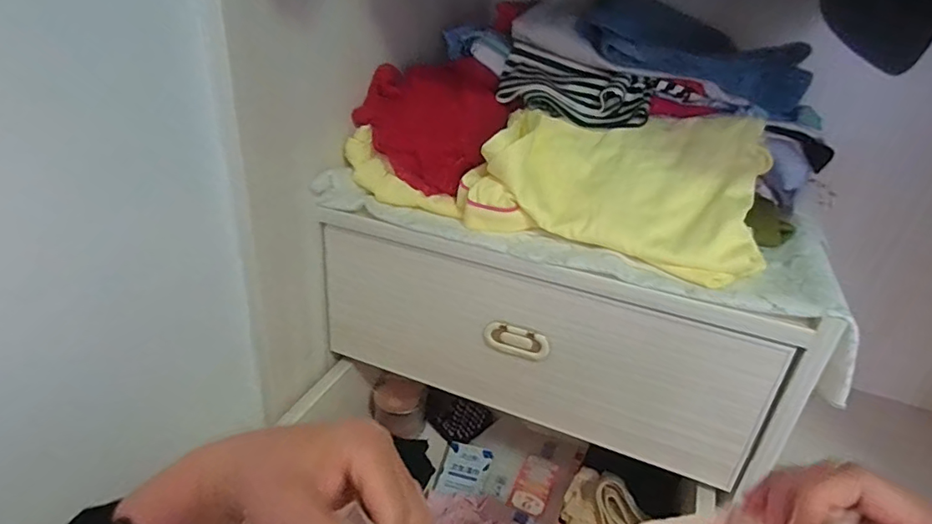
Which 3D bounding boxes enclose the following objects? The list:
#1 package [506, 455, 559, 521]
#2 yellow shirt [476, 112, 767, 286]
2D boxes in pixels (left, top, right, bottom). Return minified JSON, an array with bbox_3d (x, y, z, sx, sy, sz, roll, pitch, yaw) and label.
[{"bbox_3d":[0.093,0.307,0.724,0.045,0.010,0.094,17,31,20],"label":"package"},{"bbox_3d":[0.170,-0.086,0.556,0.274,0.099,0.163,17,31,20],"label":"yellow shirt"}]

